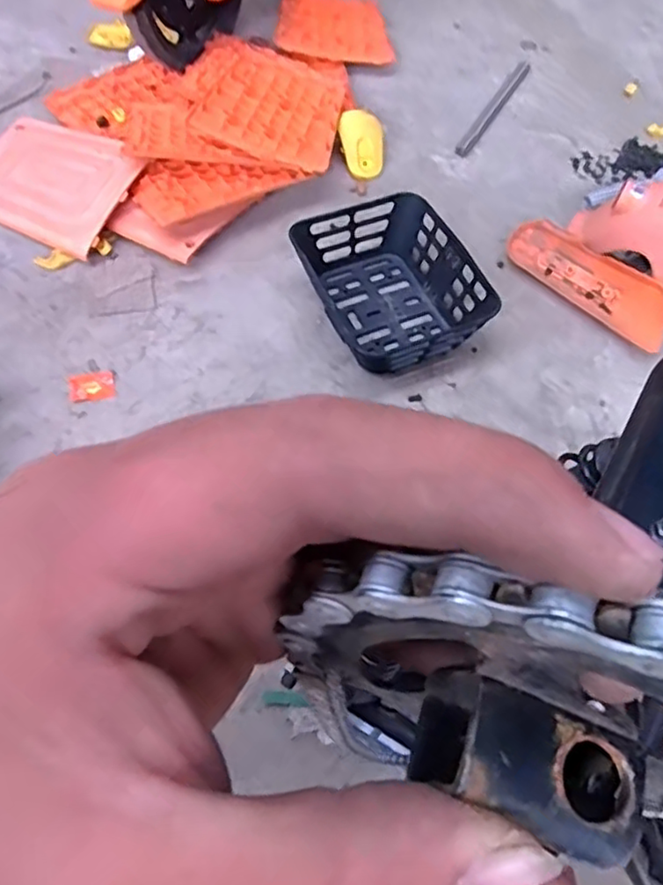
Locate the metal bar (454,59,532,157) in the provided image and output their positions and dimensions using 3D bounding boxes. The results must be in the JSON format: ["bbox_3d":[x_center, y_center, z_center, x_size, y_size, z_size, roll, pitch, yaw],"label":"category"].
[{"bbox_3d":[0.371,-0.761,1.431,0.034,0.010,0.372,27,65,15],"label":"metal bar"}]

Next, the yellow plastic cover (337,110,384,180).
[{"bbox_3d":[0.064,-0.624,1.323,0.099,0.021,0.155,-7,88,-18],"label":"yellow plastic cover"}]

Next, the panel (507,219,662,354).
[{"bbox_3d":[0.465,-0.319,1.181,0.287,0.022,0.106,41,93,18],"label":"panel"}]

